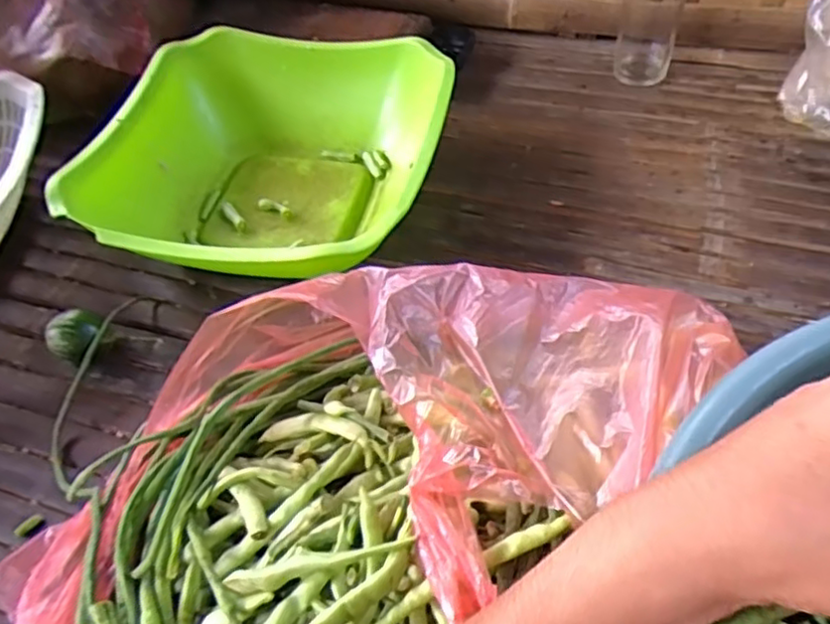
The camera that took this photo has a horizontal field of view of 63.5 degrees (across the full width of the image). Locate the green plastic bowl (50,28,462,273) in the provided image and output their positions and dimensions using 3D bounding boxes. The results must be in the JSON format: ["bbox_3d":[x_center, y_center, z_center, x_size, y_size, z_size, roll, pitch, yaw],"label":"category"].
[{"bbox_3d":[-0.122,-0.124,0.573,0.279,0.104,0.280,-3,46,3],"label":"green plastic bowl"}]

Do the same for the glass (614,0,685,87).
[{"bbox_3d":[0.255,-0.315,0.728,0.062,0.097,0.067,17,50,20],"label":"glass"}]

